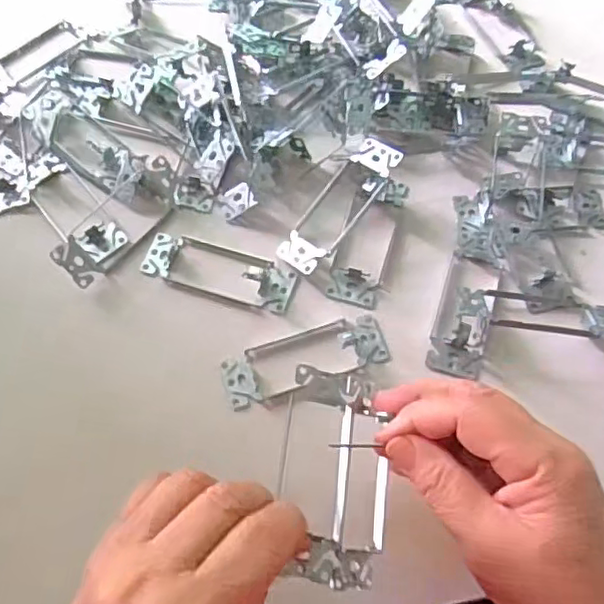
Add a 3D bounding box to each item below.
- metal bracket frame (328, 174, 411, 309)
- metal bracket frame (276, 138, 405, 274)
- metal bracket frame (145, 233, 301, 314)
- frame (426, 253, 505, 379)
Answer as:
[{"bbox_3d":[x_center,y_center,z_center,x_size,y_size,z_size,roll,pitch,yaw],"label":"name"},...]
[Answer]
[{"bbox_3d":[0.047,-0.047,0.428,0.041,0.017,0.101,11,65,6],"label":"metal bracket frame"},{"bbox_3d":[0.026,-0.067,0.430,0.037,0.015,0.106,38,86,17],"label":"metal bracket frame"},{"bbox_3d":[-0.057,-0.026,0.420,0.107,0.019,0.036,16,66,9],"label":"metal bracket frame"},{"bbox_3d":[0.109,0.004,0.399,0.036,0.025,0.086,17,66,9],"label":"frame"}]

